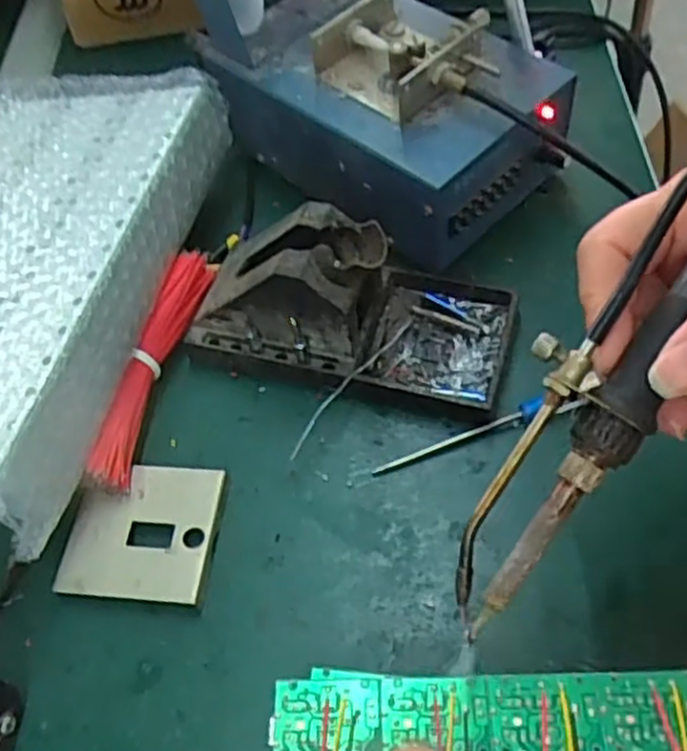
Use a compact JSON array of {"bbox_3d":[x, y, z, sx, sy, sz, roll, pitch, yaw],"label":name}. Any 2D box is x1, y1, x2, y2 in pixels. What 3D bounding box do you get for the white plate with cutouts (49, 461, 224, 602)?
[{"bbox_3d":[-0.090,0.069,0.347,0.065,0.005,0.063,3,55,7],"label":"white plate with cutouts"}]

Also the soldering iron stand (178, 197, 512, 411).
[{"bbox_3d":[0.003,-0.040,0.378,0.158,0.069,0.076,11,58,13],"label":"soldering iron stand"}]

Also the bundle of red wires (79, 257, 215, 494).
[{"bbox_3d":[-0.095,-0.006,0.382,0.019,0.026,0.134,7,58,12],"label":"bundle of red wires"}]

